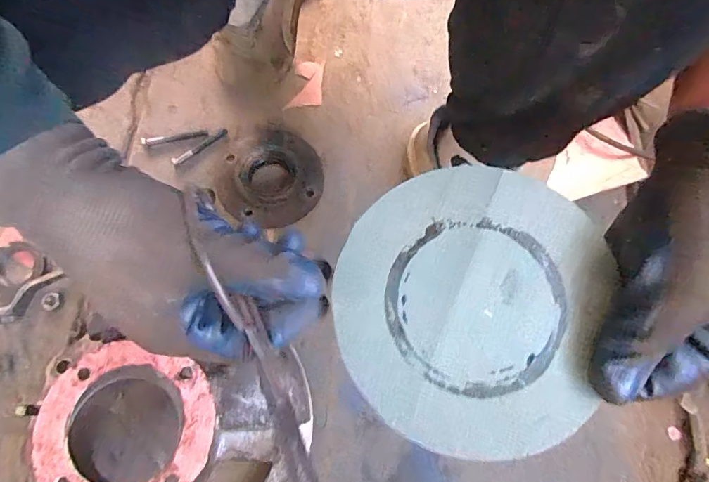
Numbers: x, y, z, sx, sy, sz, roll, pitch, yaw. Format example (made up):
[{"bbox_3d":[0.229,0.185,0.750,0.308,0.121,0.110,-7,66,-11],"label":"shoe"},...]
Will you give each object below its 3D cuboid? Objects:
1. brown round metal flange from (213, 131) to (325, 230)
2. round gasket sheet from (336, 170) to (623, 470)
[{"bbox_3d":[-0.124,-0.097,0.629,0.149,0.031,0.153,0,75,-1],"label":"brown round metal flange"},{"bbox_3d":[0.061,0.033,0.234,0.140,0.005,0.149,-1,77,3],"label":"round gasket sheet"}]

